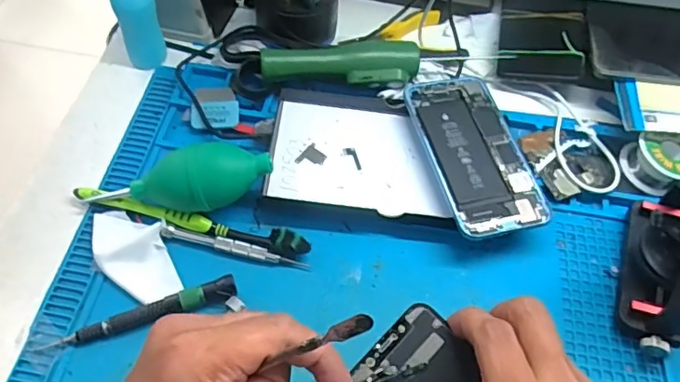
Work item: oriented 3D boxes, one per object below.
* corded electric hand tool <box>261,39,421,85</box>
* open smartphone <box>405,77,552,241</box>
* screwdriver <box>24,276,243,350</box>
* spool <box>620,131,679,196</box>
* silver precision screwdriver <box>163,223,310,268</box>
[{"bbox_3d":[0.001,-0.107,0.474,0.133,0.034,0.033,-5,57,-6],"label":"corded electric hand tool"},{"bbox_3d":[0.105,-0.033,0.432,0.073,0.004,0.149,-9,59,-11],"label":"open smartphone"},{"bbox_3d":[-0.135,0.084,0.367,0.131,0.013,0.014,-15,59,-13],"label":"screwdriver"},{"bbox_3d":[0.264,-0.024,0.445,0.048,0.031,0.047,1,57,-2],"label":"spool"},{"bbox_3d":[-0.077,0.042,0.399,0.107,0.012,0.011,13,57,5],"label":"silver precision screwdriver"}]

